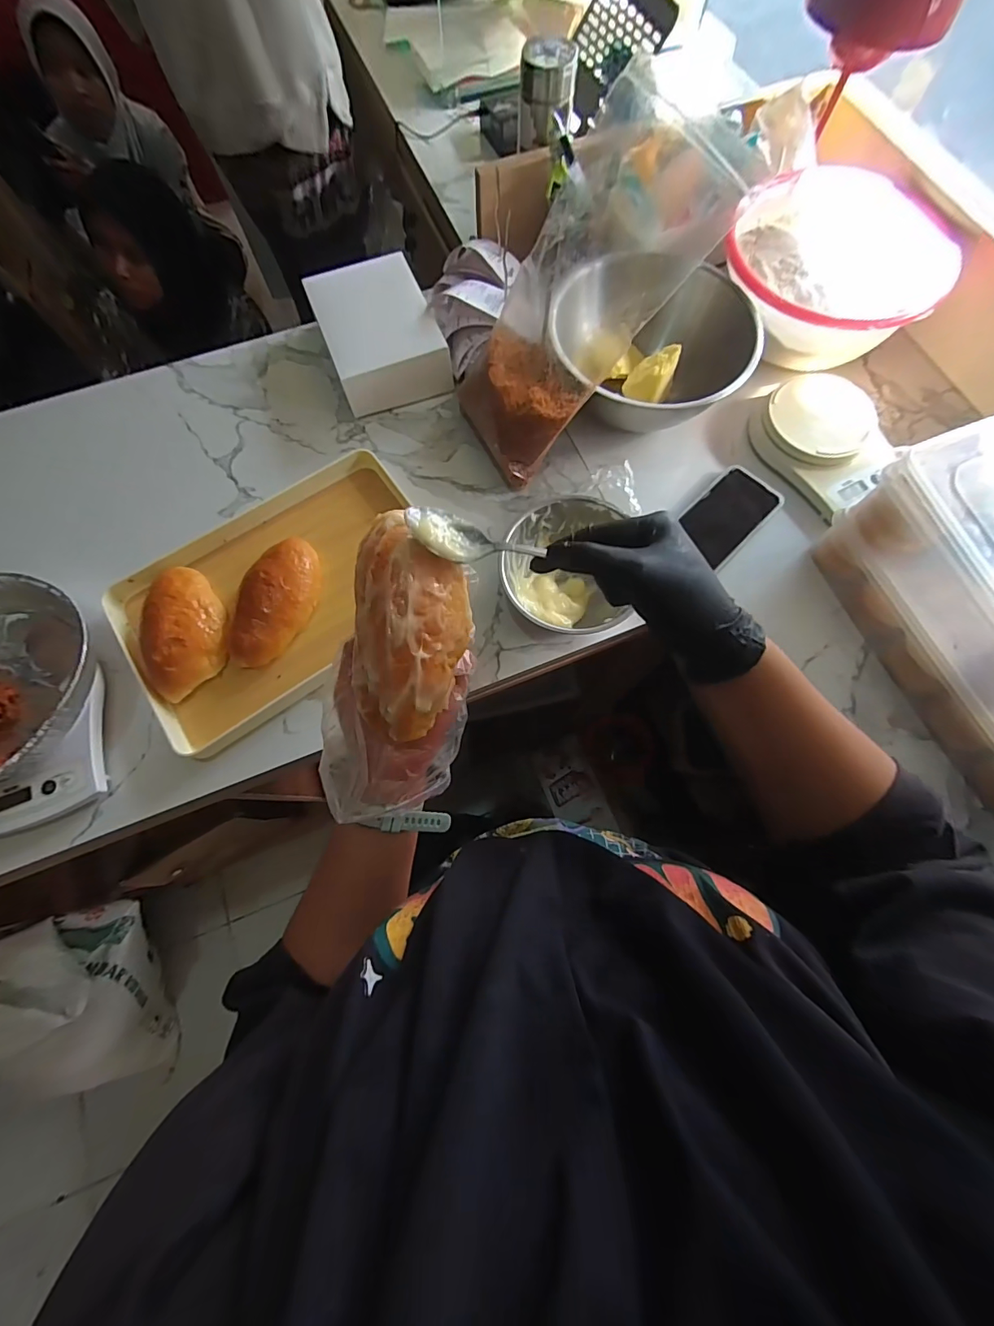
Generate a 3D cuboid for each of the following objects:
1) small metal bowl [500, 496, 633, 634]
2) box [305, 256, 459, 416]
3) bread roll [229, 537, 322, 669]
[{"bbox_3d":[0.073,-0.106,0.514,0.132,0.057,0.138,0,72,-1],"label":"small metal bowl"},{"bbox_3d":[-0.160,-0.445,0.624,0.140,0.068,0.193,-21,74,-7],"label":"box"},{"bbox_3d":[-0.246,-0.068,0.514,0.077,0.043,0.153,10,72,2],"label":"bread roll"}]

